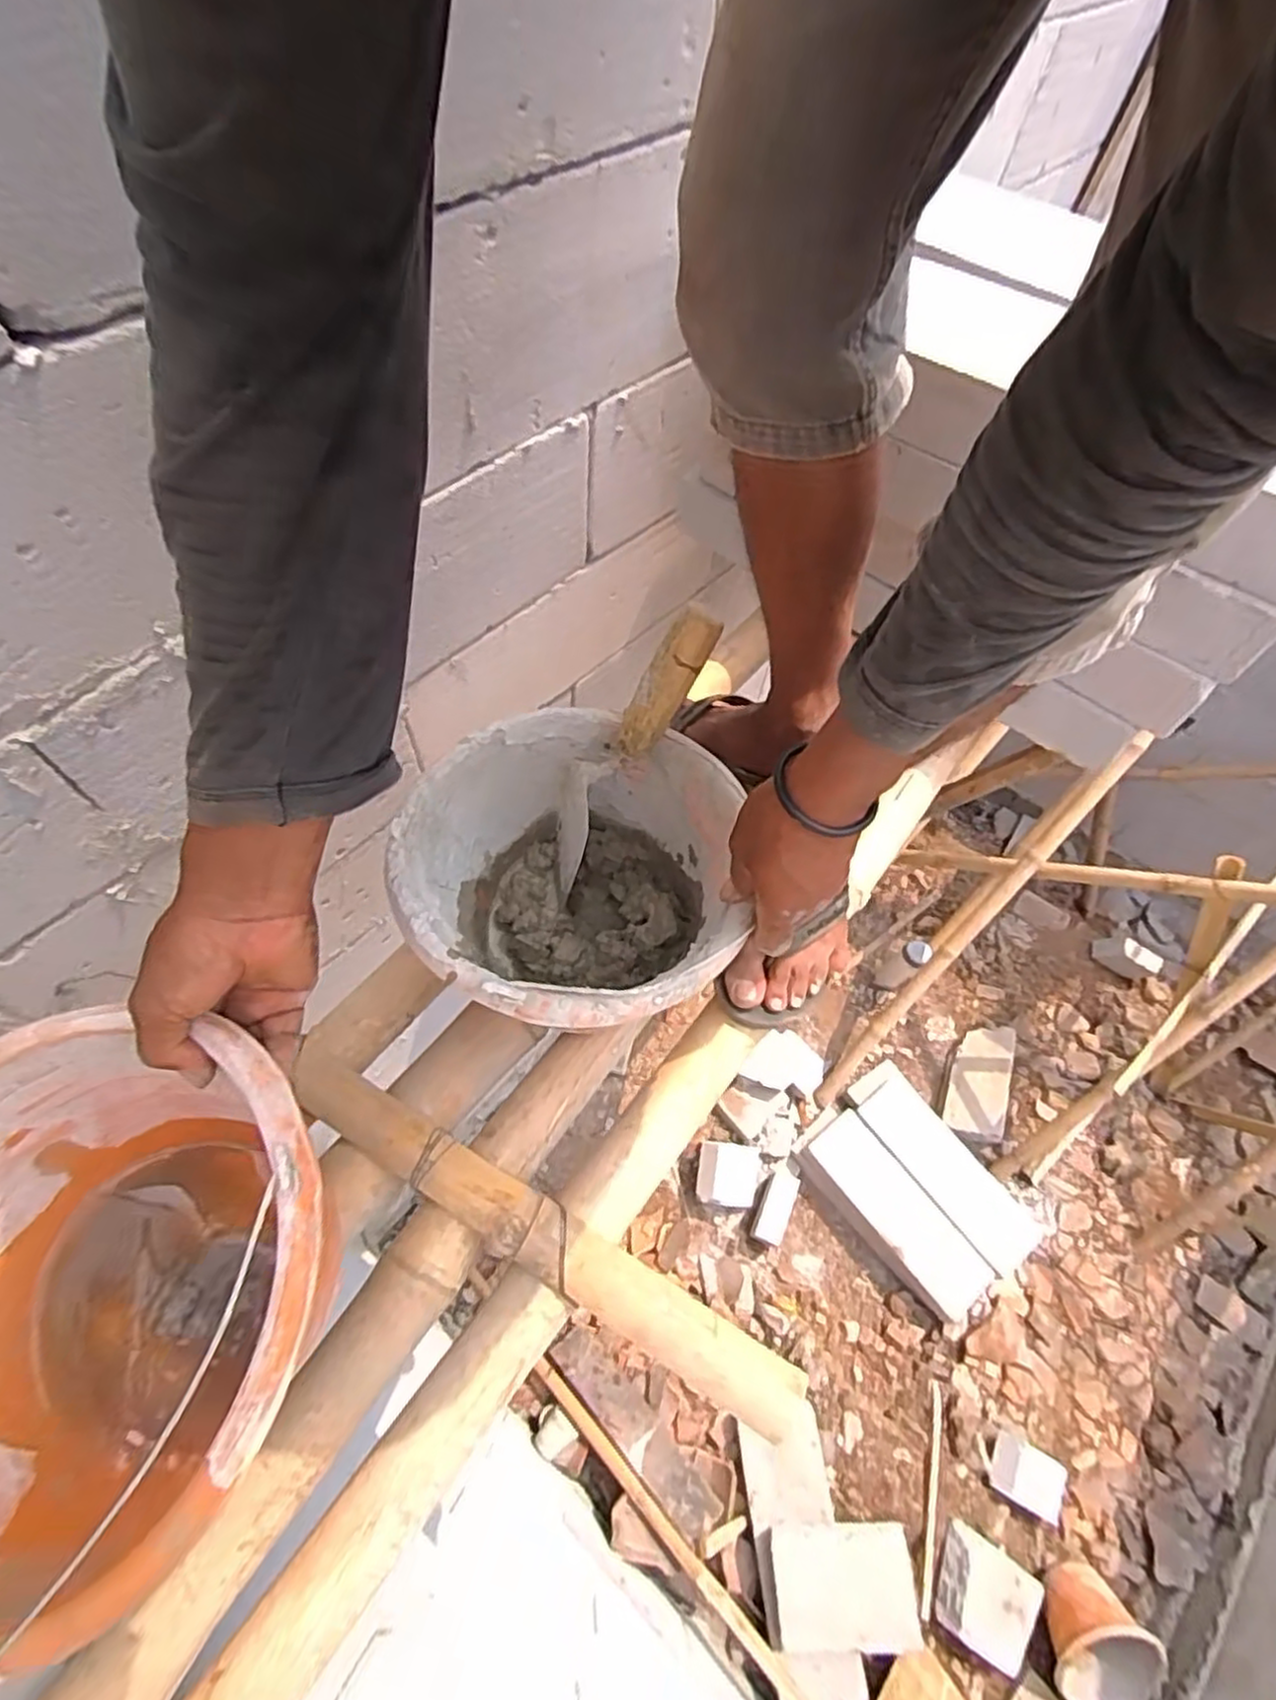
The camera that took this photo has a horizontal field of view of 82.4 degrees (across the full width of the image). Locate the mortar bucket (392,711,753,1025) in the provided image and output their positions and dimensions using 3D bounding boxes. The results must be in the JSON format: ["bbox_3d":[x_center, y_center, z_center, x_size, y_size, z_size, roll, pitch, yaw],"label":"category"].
[{"bbox_3d":[-0.047,0.034,0.555,0.240,0.156,0.230,2,60,-3],"label":"mortar bucket"}]

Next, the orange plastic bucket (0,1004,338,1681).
[{"bbox_3d":[-0.274,0.228,0.386,0.240,0.165,0.241,2,60,-3],"label":"orange plastic bucket"}]

